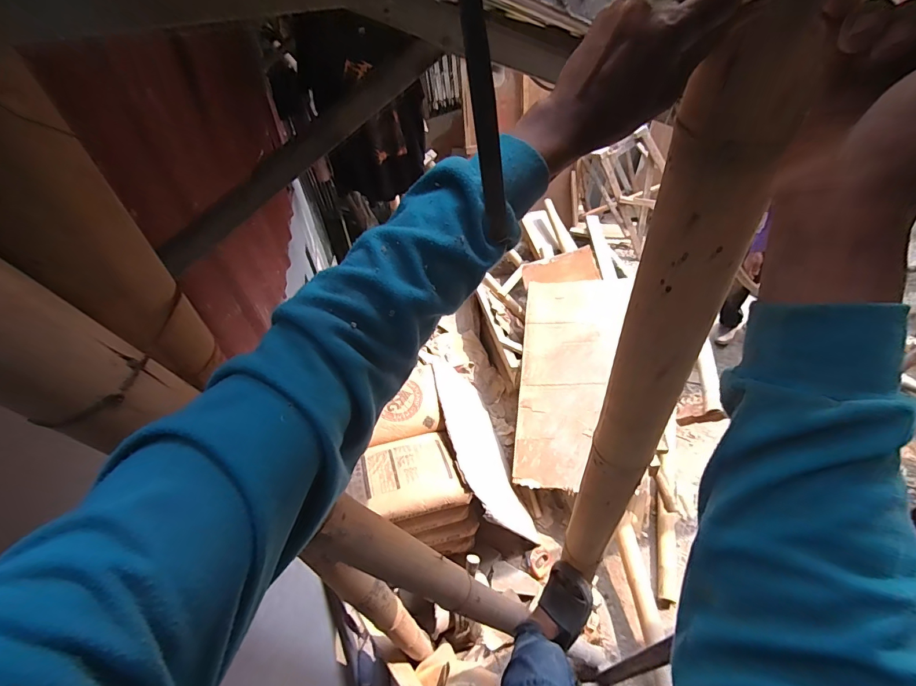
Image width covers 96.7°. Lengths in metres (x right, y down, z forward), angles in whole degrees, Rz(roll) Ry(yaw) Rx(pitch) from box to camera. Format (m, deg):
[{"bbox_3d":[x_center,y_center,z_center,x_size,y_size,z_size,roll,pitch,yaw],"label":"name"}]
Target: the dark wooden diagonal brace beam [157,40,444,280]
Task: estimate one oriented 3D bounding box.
[{"bbox_3d":[-0.245,-0.265,0.601,0.501,0.039,0.064,-31,47,13],"label":"dark wooden diagonal brace beam"}]

